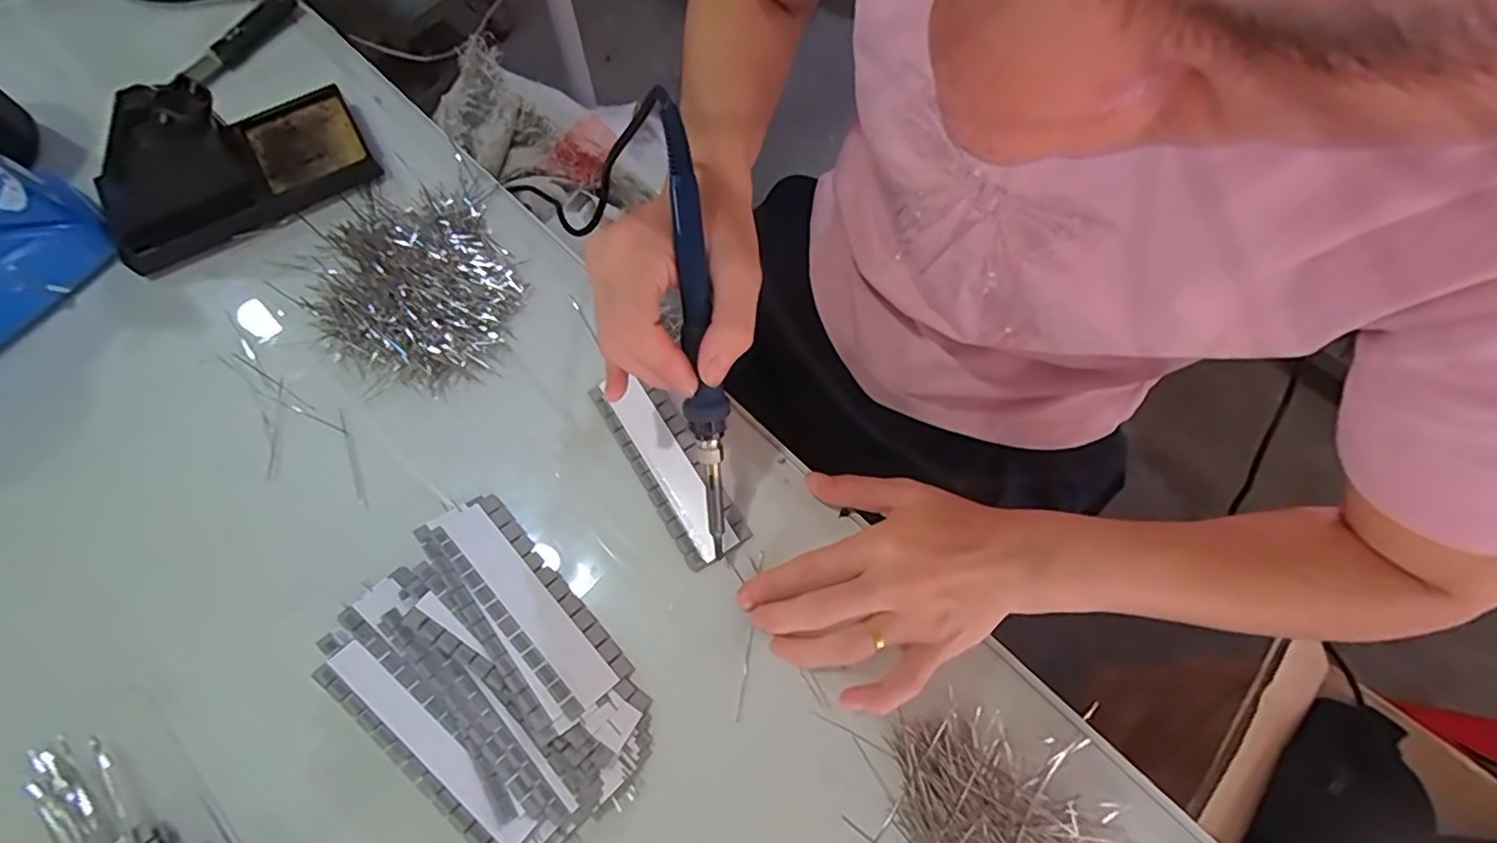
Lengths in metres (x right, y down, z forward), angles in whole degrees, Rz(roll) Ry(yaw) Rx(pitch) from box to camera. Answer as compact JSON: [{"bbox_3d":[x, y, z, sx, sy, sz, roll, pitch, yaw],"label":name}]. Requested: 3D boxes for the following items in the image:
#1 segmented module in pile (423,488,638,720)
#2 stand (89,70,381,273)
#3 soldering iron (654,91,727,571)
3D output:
[{"bbox_3d":[-0.116,0.094,0.343,0.125,0.004,0.039,45,54,15],"label":"segmented module in pile"},{"bbox_3d":[-0.330,-0.167,0.400,0.159,0.070,0.077,-36,75,-14],"label":"stand"},{"bbox_3d":[-0.023,-0.035,0.305,0.019,0.014,0.216,-7,108,-5],"label":"soldering iron"}]

